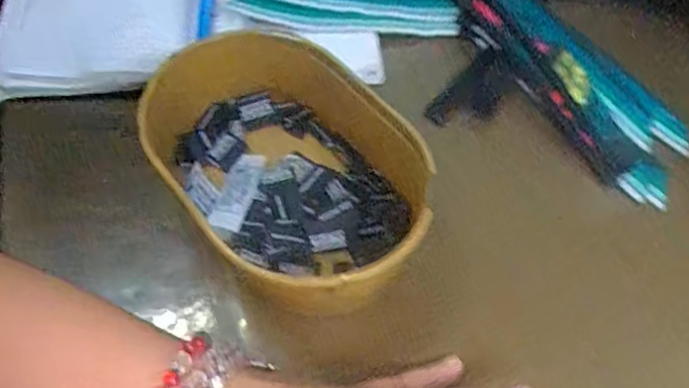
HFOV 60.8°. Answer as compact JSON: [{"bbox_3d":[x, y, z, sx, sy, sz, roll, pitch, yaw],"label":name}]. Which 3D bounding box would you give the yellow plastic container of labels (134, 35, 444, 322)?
[{"bbox_3d":[-0.038,-0.019,0.356,0.133,0.065,0.195,-21,60,-16],"label":"yellow plastic container of labels"}]

